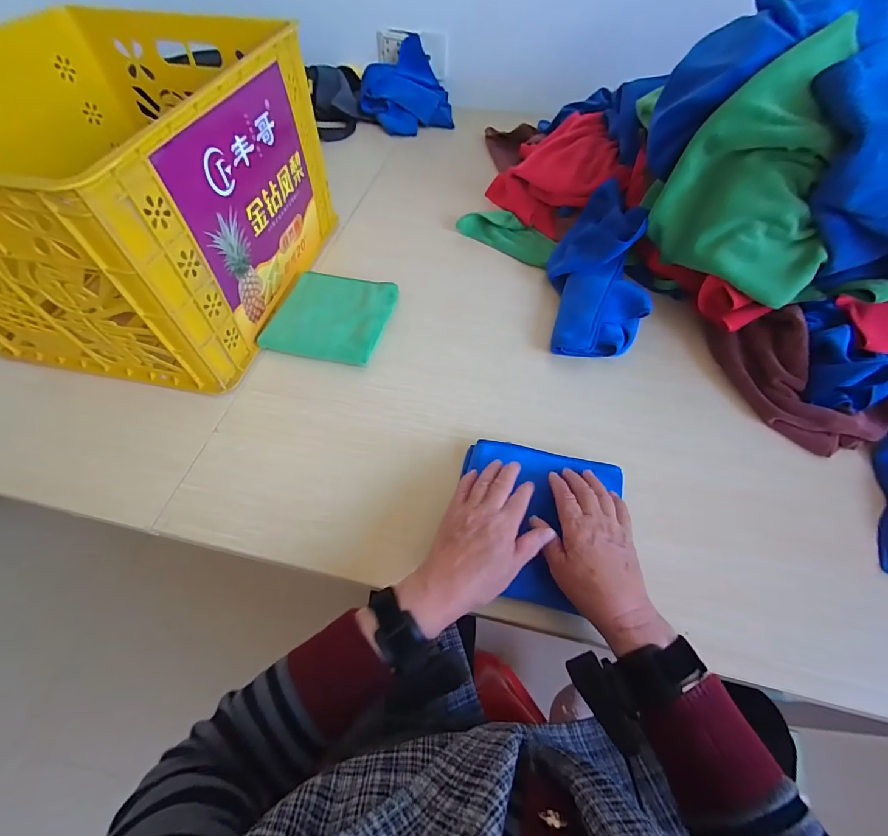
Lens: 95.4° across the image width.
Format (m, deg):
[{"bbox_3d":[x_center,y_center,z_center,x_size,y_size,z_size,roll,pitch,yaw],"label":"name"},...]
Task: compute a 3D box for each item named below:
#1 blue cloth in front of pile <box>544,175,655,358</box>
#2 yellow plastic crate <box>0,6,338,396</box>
[{"bbox_3d":[0.237,-0.242,0.635,0.132,0.102,0.337,4,56,3],"label":"blue cloth in front of pile"},{"bbox_3d":[-0.448,-0.334,0.587,0.422,0.270,0.464,10,57,7],"label":"yellow plastic crate"}]

